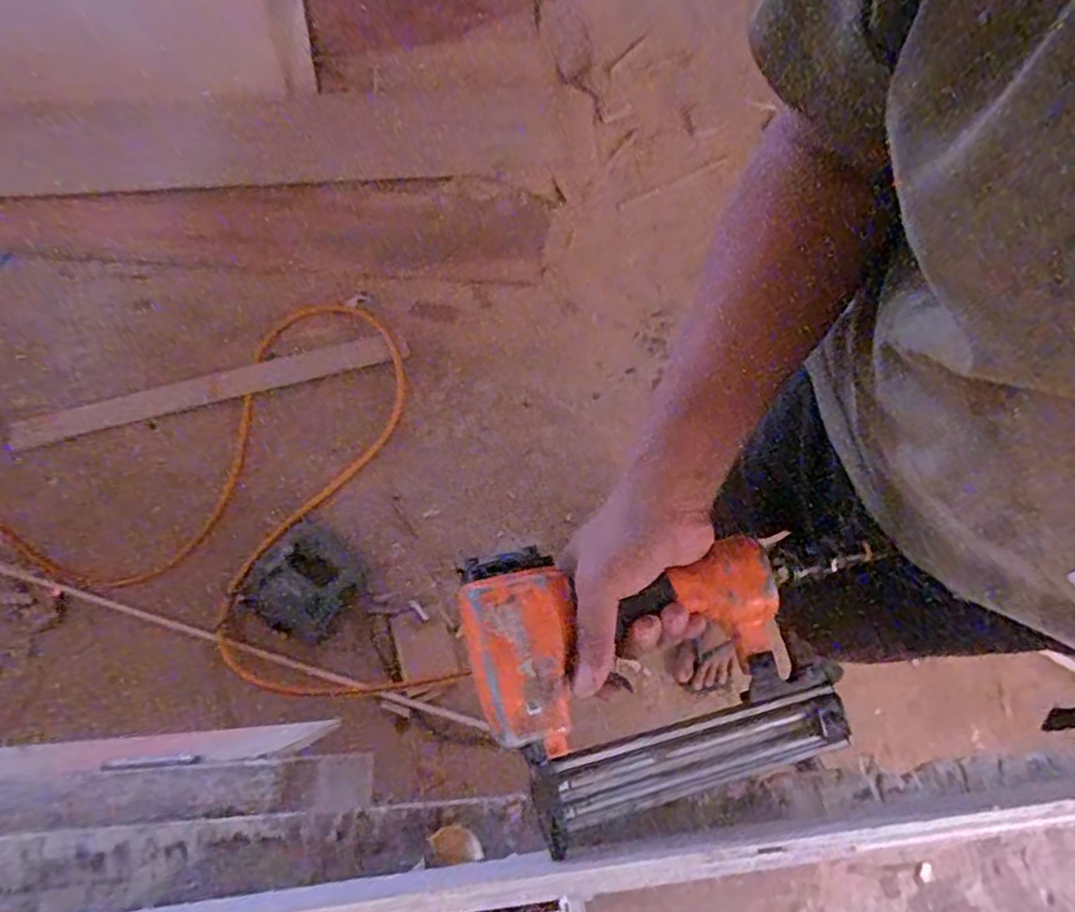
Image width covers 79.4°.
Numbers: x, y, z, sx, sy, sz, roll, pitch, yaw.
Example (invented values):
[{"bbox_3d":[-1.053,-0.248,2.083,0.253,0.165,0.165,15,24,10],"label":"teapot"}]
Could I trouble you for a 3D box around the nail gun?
[{"bbox_3d":[0.072,0.123,0.392,0.207,0.068,0.159,-16,69,-6],"label":"nail gun"}]

